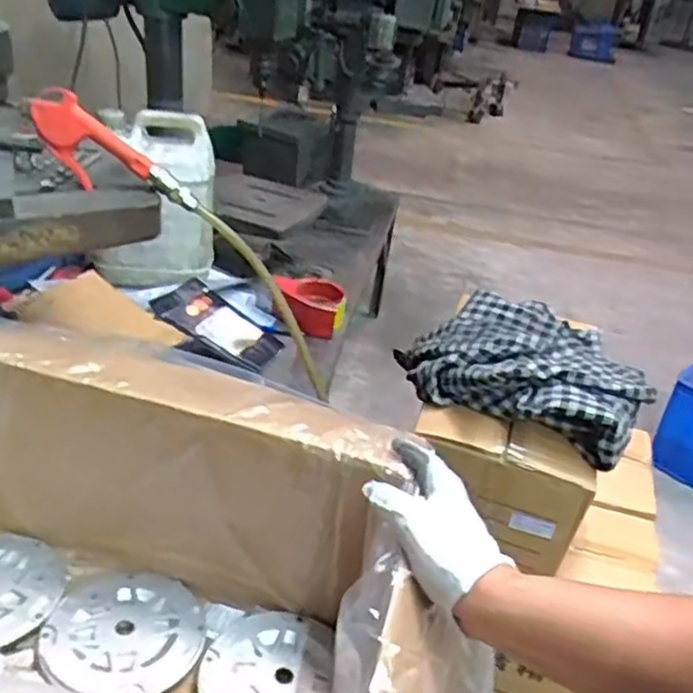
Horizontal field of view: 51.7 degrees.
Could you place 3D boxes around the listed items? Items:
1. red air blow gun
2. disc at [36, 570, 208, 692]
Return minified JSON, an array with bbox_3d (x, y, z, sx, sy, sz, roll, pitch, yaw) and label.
[{"bbox_3d":[-0.258,-0.199,0.716,0.119,0.067,0.020,31,28,-18],"label":"red air blow gun"},{"bbox_3d":[-0.195,0.253,0.638,0.133,0.016,0.131,5,33,-4],"label":"disc"}]

